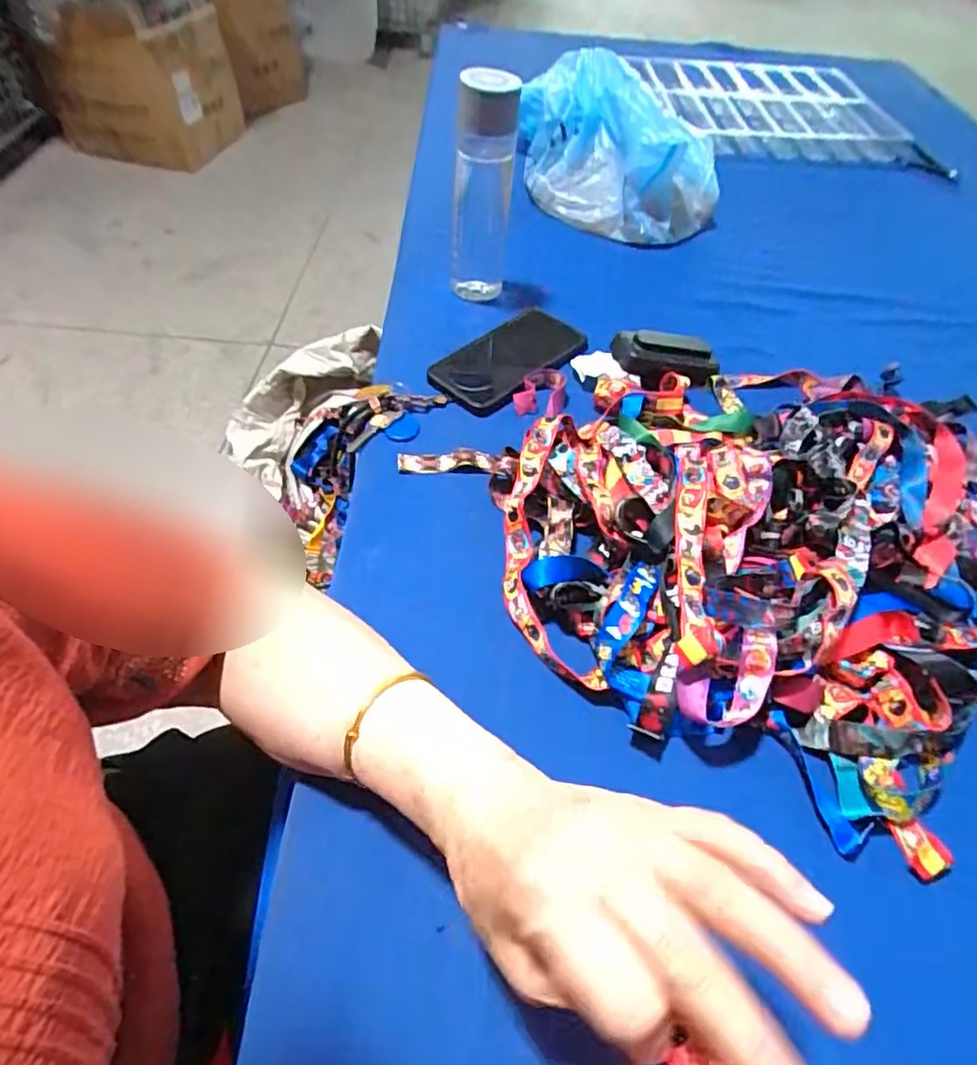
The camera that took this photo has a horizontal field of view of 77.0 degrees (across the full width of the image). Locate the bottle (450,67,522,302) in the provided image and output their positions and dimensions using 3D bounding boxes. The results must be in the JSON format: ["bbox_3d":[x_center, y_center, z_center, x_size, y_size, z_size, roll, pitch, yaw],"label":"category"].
[{"bbox_3d":[-0.007,-0.328,0.612,0.054,0.208,0.069,-1,53,-5],"label":"bottle"}]

